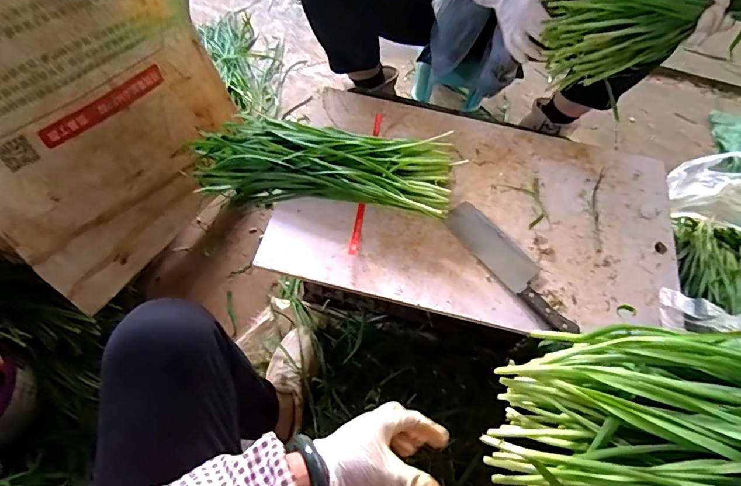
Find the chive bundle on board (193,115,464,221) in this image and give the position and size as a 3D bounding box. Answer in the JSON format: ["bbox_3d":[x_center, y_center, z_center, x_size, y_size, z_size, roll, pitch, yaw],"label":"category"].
[{"bbox_3d":[-0.075,-0.119,0.695,0.414,0.099,0.160,10,61,2],"label":"chive bundle on board"}]

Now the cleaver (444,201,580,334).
[{"bbox_3d":[0.208,0.029,0.640,0.058,0.014,0.238,-35,69,-20],"label":"cleaver"}]

